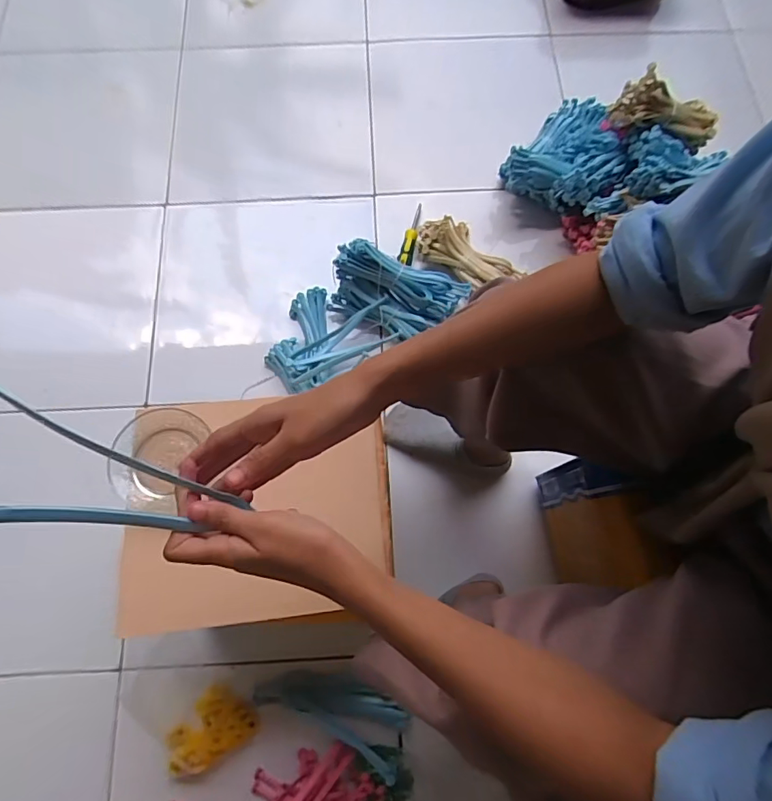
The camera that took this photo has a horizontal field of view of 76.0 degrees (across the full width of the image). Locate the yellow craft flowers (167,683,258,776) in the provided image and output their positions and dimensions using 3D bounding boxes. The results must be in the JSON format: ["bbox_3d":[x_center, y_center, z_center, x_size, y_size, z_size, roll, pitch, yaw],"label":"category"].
[{"bbox_3d":[-0.242,0.457,0.675,0.086,0.021,0.112,41,77,11],"label":"yellow craft flowers"}]

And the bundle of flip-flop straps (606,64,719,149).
[{"bbox_3d":[0.457,-0.470,0.791,0.199,0.075,0.071,3,72,-20],"label":"bundle of flip-flop straps"}]

